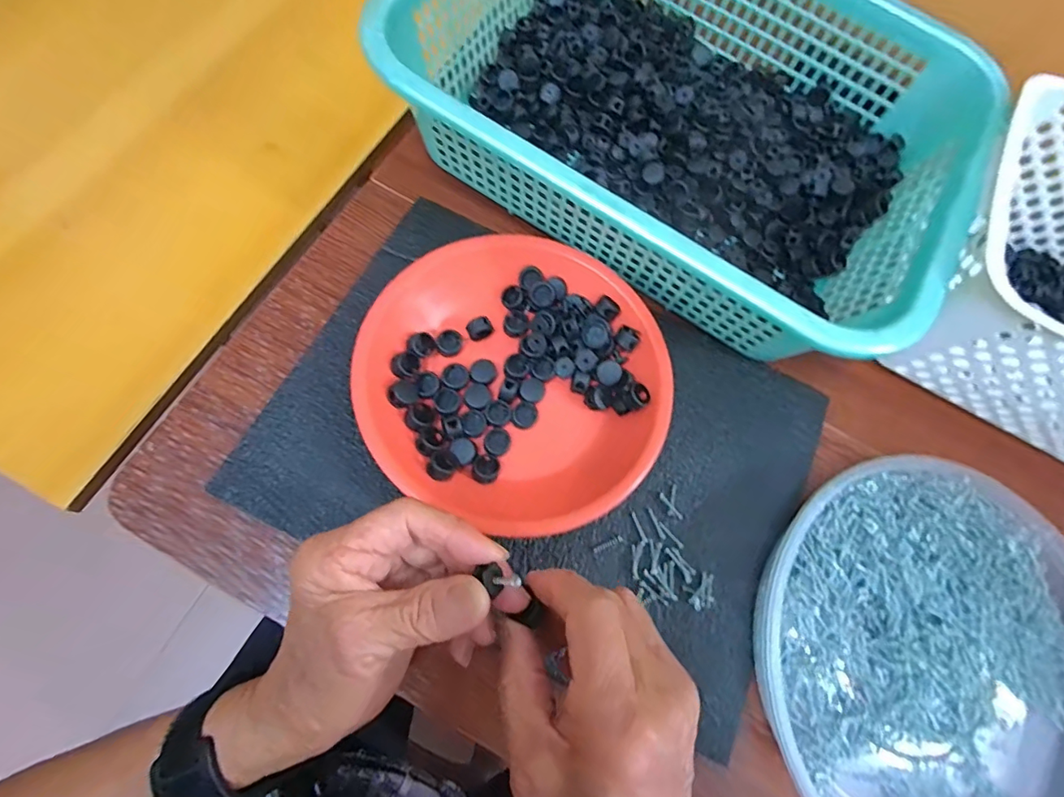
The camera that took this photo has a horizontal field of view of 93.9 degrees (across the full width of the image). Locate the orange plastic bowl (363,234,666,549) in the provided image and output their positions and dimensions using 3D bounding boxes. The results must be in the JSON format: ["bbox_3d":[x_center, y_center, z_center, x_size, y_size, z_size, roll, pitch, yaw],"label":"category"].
[{"bbox_3d":[-0.007,-0.017,0.323,0.188,0.048,0.192,2,73,-5],"label":"orange plastic bowl"}]

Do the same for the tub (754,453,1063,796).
[{"bbox_3d":[0.244,0.156,0.298,0.228,0.055,0.229,2,73,-5],"label":"tub"}]

